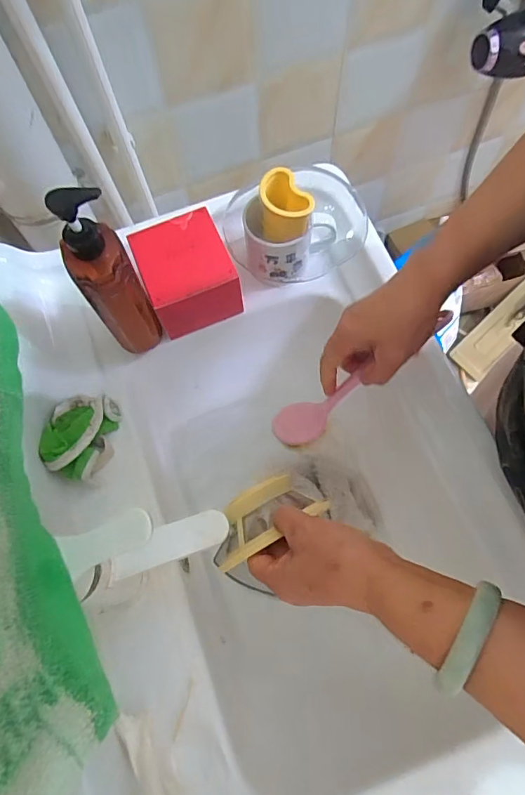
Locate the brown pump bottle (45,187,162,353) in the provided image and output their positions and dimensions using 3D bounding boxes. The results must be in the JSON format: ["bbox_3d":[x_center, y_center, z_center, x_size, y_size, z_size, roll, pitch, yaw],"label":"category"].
[{"bbox_3d":[-0.147,-0.111,0.445,0.053,0.201,0.056,-28,71,-8],"label":"brown pump bottle"}]

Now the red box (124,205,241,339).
[{"bbox_3d":[-0.085,-0.143,0.538,0.101,0.078,0.103,-22,70,-6],"label":"red box"}]

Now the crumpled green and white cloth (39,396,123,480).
[{"bbox_3d":[-0.199,0.039,0.500,0.064,0.056,0.098,5,70,4],"label":"crumpled green and white cloth"}]

